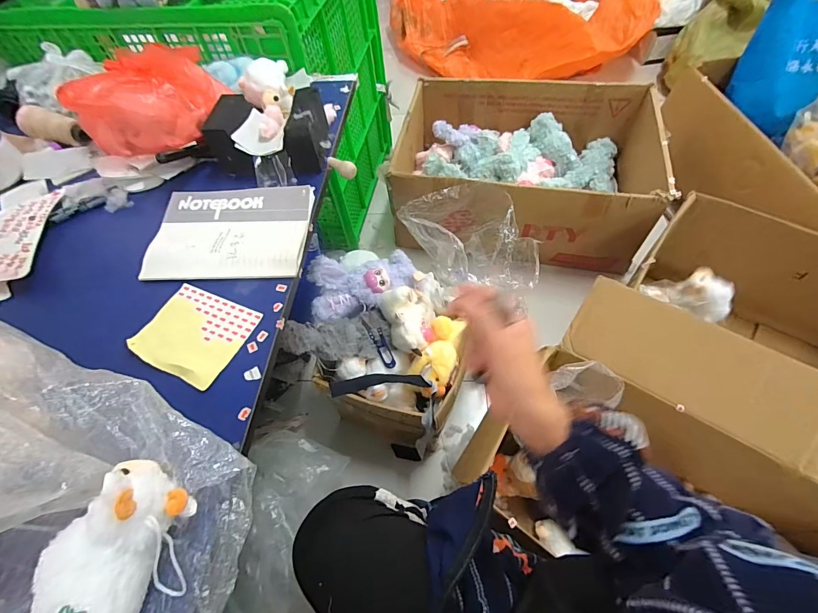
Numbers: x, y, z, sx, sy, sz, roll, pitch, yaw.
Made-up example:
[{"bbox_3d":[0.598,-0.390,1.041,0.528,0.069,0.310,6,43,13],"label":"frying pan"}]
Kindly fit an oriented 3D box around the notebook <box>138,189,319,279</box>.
[{"bbox_3d":[-0.234,-0.098,0.489,0.201,0.021,0.150,-3,57,2],"label":"notebook"}]

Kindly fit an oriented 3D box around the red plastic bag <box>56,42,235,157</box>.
[{"bbox_3d":[-0.392,-0.316,0.567,0.194,0.101,0.136,-12,58,-3],"label":"red plastic bag"}]

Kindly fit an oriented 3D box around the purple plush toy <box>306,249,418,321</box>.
[{"bbox_3d":[-0.088,-0.057,0.749,0.210,0.069,0.117,-14,58,-5],"label":"purple plush toy"}]

